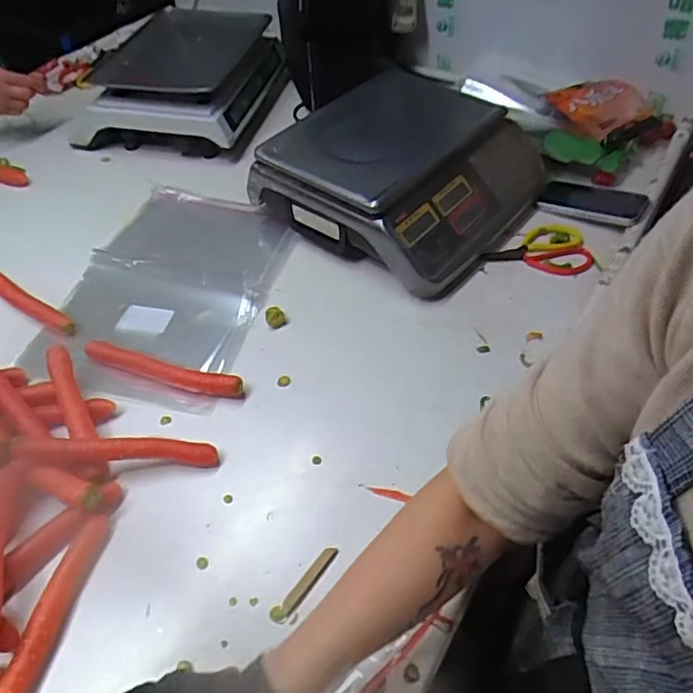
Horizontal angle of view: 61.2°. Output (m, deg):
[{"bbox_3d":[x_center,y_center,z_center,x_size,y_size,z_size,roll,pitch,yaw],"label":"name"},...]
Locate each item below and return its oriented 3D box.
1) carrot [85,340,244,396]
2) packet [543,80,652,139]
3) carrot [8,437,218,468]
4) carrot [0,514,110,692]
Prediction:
[{"bbox_3d":[-0.217,0.030,0.690,0.206,0.029,0.023,15,51,14],"label":"carrot"},{"bbox_3d":[0.437,-0.410,0.990,0.130,0.032,0.161,-13,48,-9],"label":"packet"},{"bbox_3d":[-0.225,0.104,0.583,0.187,0.023,0.027,4,45,-17],"label":"carrot"},{"bbox_3d":[-0.255,0.231,0.516,0.022,0.026,0.169,8,50,8],"label":"carrot"}]

